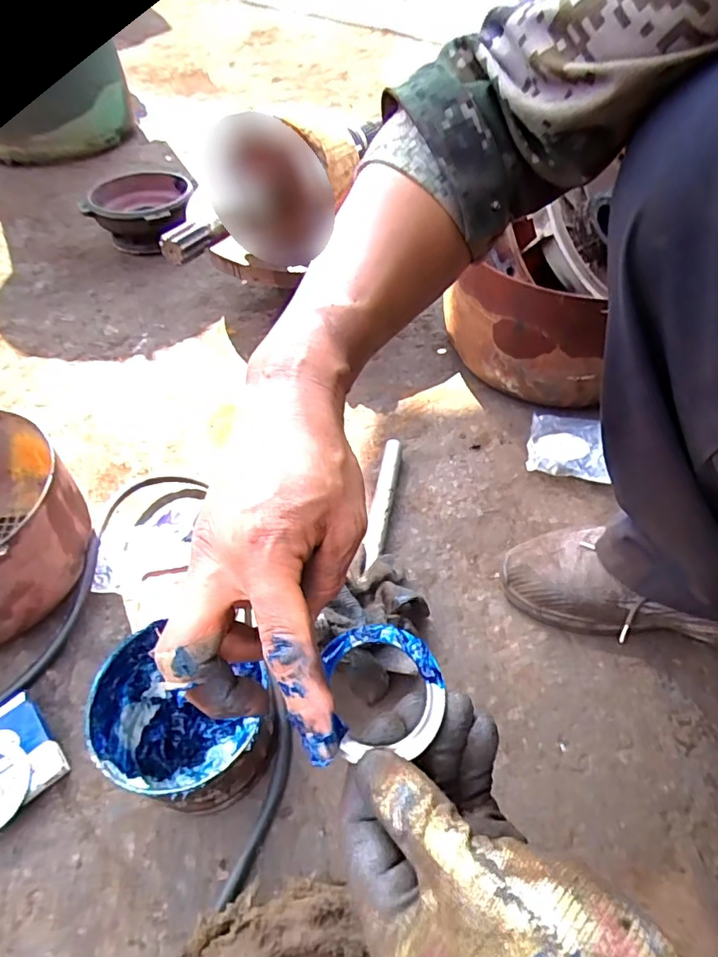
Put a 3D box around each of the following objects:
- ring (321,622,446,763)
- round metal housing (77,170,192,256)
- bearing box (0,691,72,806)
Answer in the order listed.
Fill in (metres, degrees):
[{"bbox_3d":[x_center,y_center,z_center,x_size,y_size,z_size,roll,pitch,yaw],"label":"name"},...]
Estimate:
[{"bbox_3d":[0.013,0.098,0.255,0.053,0.008,0.059,-11,52,-10],"label":"ring"},{"bbox_3d":[-0.371,-0.475,0.953,0.174,0.081,0.170,1,51,-1],"label":"round metal housing"},{"bbox_3d":[-0.281,0.221,0.423,0.069,0.023,0.081,-35,59,-26],"label":"bearing box"}]

